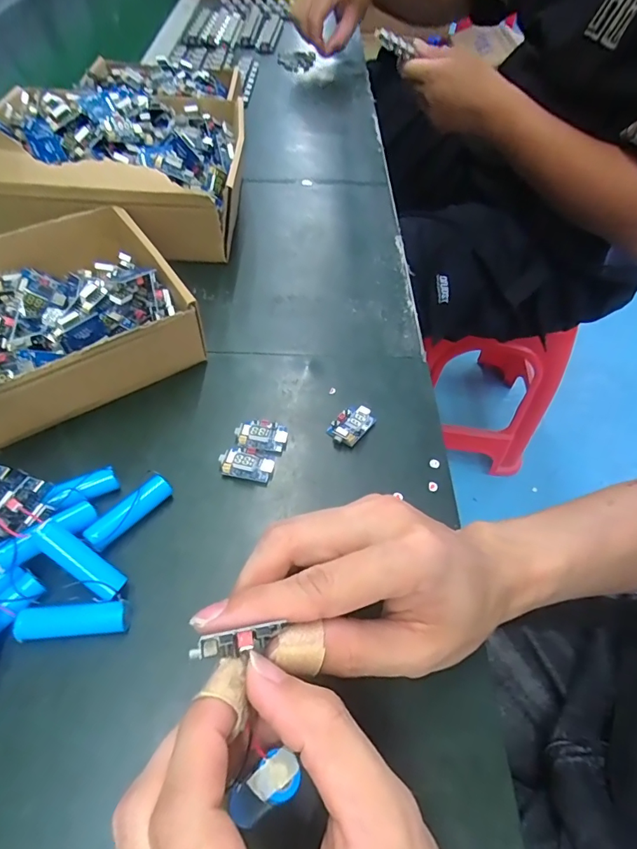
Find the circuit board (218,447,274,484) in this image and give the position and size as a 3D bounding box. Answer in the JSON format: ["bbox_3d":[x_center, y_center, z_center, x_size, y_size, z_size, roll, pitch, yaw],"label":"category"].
[{"bbox_3d":[-0.044,0.023,0.283,0.032,0.007,0.021,10,54,5],"label":"circuit board"}]

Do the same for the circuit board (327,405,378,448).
[{"bbox_3d":[0.022,-0.001,0.305,0.023,0.012,0.033,34,59,20],"label":"circuit board"}]

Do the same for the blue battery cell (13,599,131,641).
[{"bbox_3d":[-0.120,0.097,0.224,0.050,0.012,0.014,-3,54,-5],"label":"blue battery cell"}]

